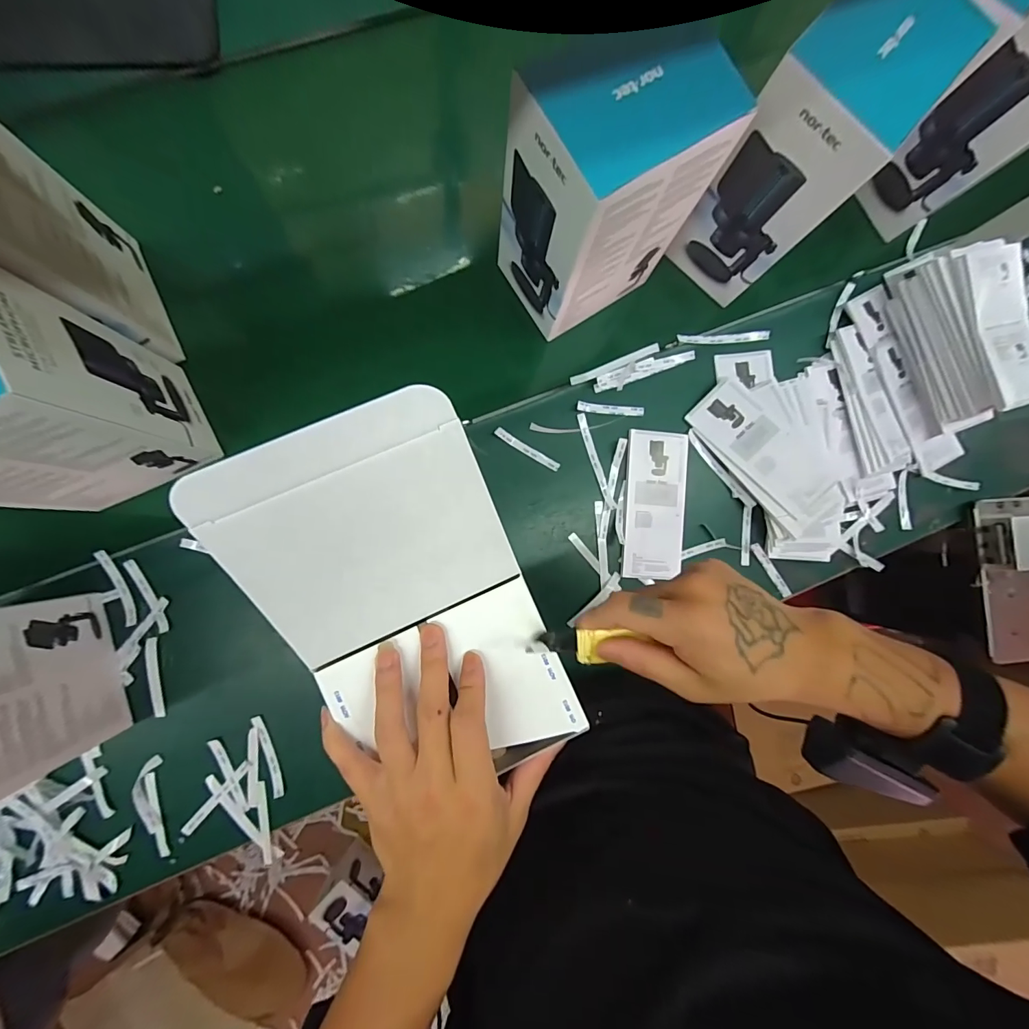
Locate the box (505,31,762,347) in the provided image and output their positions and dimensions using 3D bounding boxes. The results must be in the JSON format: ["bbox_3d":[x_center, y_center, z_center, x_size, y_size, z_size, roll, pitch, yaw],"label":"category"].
[{"bbox_3d":[0.081,-0.300,0.430,0.146,0.211,0.112,-32,92,-5],"label":"box"}]

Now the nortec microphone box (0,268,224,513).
[{"bbox_3d":[-0.412,-0.088,0.369,0.153,0.214,0.115,-26,91,-5],"label":"nortec microphone box"}]

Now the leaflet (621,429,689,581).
[{"bbox_3d":[0.174,-0.012,0.538,0.076,0.007,0.179,4,88,-5],"label":"leaflet"}]

